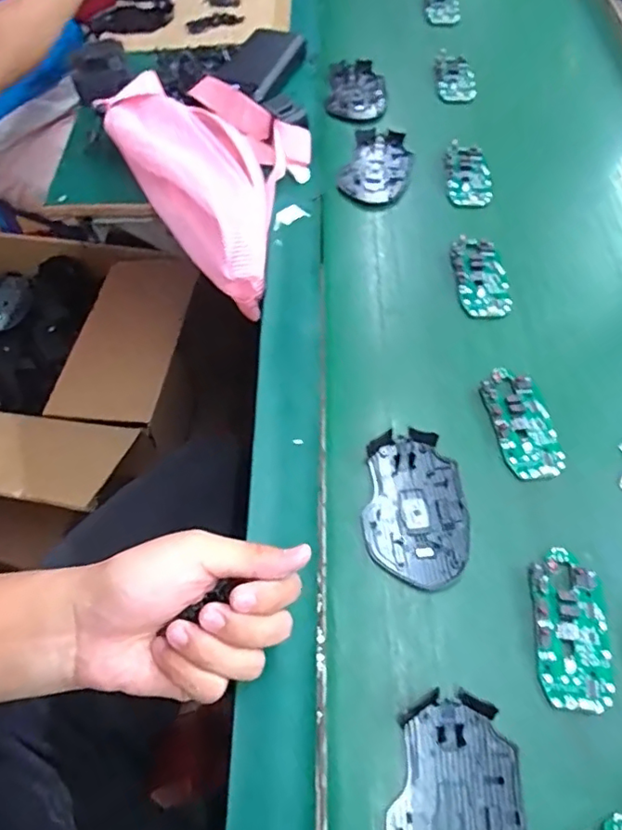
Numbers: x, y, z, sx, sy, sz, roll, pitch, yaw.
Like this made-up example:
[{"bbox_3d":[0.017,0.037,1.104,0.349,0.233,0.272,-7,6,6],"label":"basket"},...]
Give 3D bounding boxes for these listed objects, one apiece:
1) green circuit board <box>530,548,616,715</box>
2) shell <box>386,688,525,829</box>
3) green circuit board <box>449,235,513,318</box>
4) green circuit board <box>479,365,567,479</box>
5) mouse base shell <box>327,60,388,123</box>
[{"bbox_3d":[0.169,0.136,0.363,0.046,0.012,0.097,4,59,3],"label":"green circuit board"},{"bbox_3d":[0.082,0.222,0.316,0.072,0.007,0.113,5,59,4],"label":"shell"},{"bbox_3d":[0.160,-0.130,0.526,0.045,0.009,0.096,-2,59,0],"label":"green circuit board"},{"bbox_3d":[0.166,0.005,0.443,0.046,0.010,0.095,-9,59,-4],"label":"green circuit board"},{"bbox_3d":[0.058,-0.401,0.696,0.070,0.011,0.128,3,59,3],"label":"mouse base shell"}]

